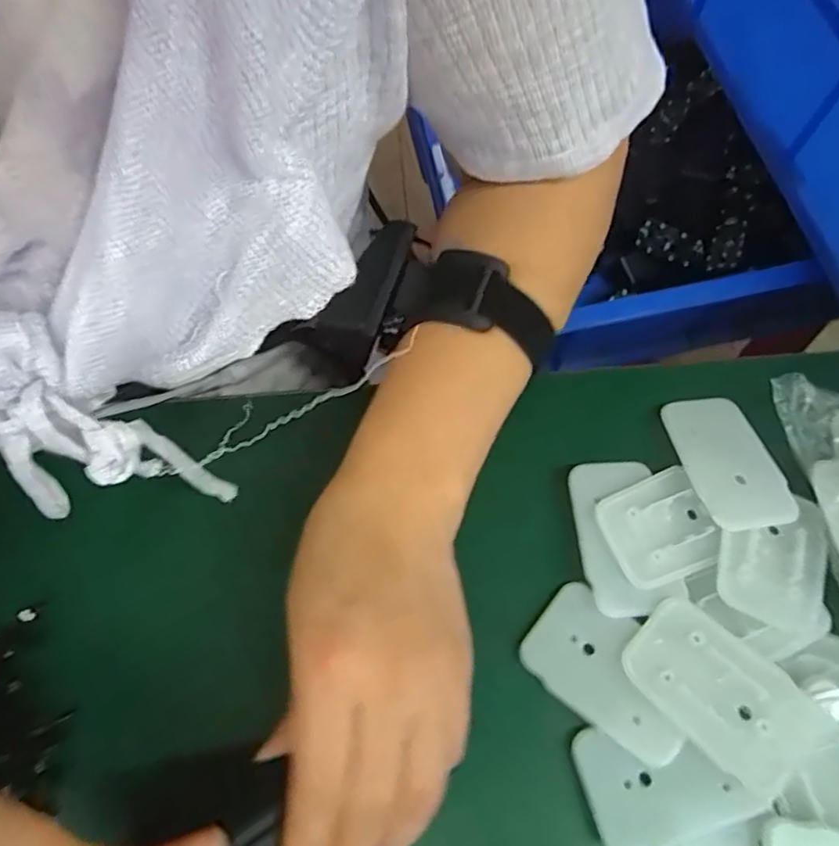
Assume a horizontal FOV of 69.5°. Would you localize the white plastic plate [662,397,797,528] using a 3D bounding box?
[{"bbox_3d":[0.143,0.017,0.279,0.040,0.004,0.065,-10,68,-4],"label":"white plastic plate"}]

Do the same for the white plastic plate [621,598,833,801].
[{"bbox_3d":[0.117,0.105,0.236,0.042,0.008,0.070,-42,73,-15],"label":"white plastic plate"}]

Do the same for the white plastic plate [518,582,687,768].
[{"bbox_3d":[0.078,0.101,0.247,0.067,0.008,0.042,37,72,14],"label":"white plastic plate"}]

